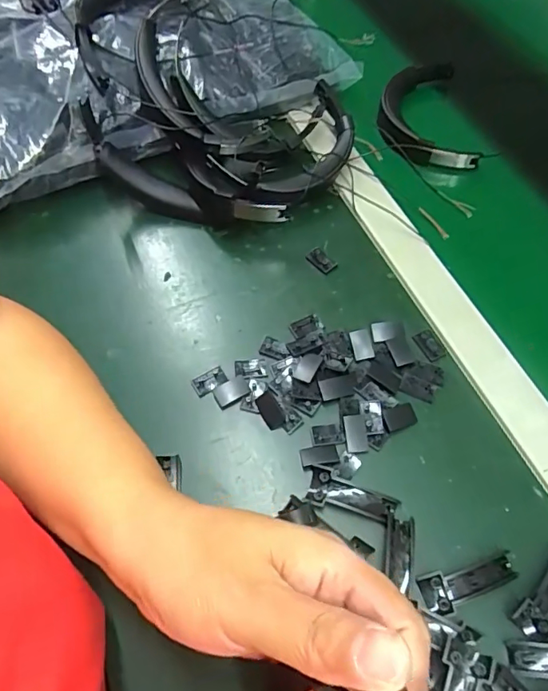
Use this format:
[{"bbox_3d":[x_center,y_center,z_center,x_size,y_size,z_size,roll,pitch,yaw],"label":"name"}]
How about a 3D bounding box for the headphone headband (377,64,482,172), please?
[{"bbox_3d":[0.154,-0.244,0.535,0.098,0.033,0.151,-3,59,-3],"label":"headphone headband"}]

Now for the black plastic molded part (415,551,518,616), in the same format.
[{"bbox_3d":[0.119,0.143,0.311,0.062,0.006,0.022,-14,75,-13],"label":"black plastic molded part"}]

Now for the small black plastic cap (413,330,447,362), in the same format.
[{"bbox_3d":[0.122,0.000,0.400,0.018,0.004,0.025,-24,62,-14],"label":"small black plastic cap"}]

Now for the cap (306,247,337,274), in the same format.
[{"bbox_3d":[0.041,-0.074,0.441,0.015,0.004,0.026,-35,65,-20],"label":"cap"}]

